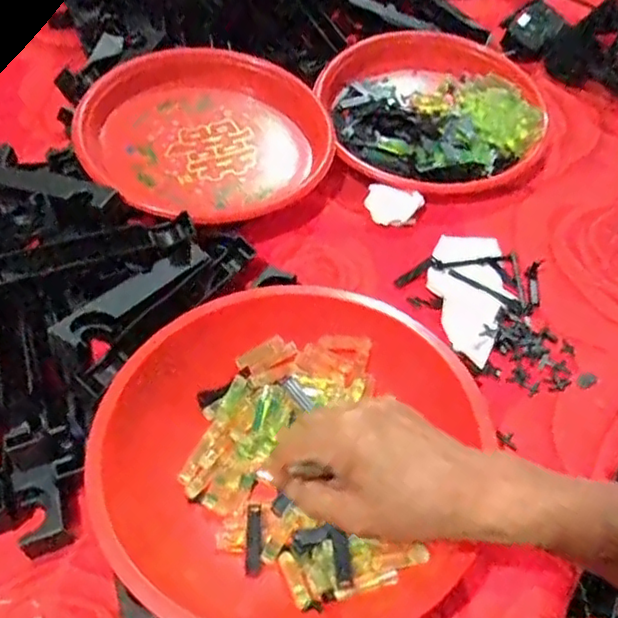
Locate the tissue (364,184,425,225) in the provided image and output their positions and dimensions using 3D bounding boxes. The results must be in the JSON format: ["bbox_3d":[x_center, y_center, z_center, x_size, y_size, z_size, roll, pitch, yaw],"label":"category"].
[{"bbox_3d":[0.084,-0.105,0.646,0.056,0.012,0.043,11,50,9],"label":"tissue"}]

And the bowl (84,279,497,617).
[{"bbox_3d":[-0.017,0.094,0.442,0.249,0.070,0.231,0,49,0],"label":"bowl"}]

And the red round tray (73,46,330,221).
[{"bbox_3d":[-0.098,-0.184,0.657,0.233,0.042,0.247,5,59,-8],"label":"red round tray"}]

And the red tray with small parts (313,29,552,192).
[{"bbox_3d":[0.135,-0.229,0.718,0.258,0.061,0.263,23,53,19],"label":"red tray with small parts"}]

